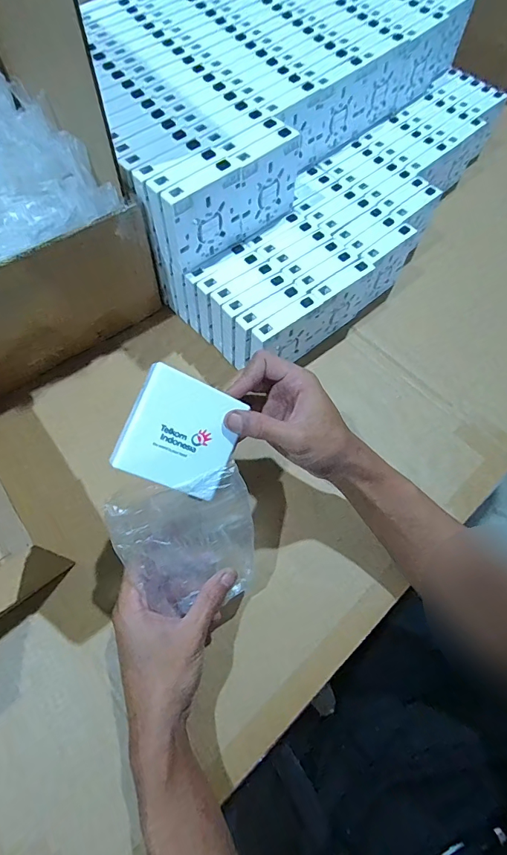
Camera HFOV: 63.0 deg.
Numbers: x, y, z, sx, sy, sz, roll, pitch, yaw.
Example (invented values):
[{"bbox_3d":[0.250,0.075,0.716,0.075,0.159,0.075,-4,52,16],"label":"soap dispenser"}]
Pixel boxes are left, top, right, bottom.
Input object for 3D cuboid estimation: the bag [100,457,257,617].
[{"bbox_3d":[-0.050,0.092,0.343,0.110,0.013,0.121,-24,108,-15],"label":"bag"}]

